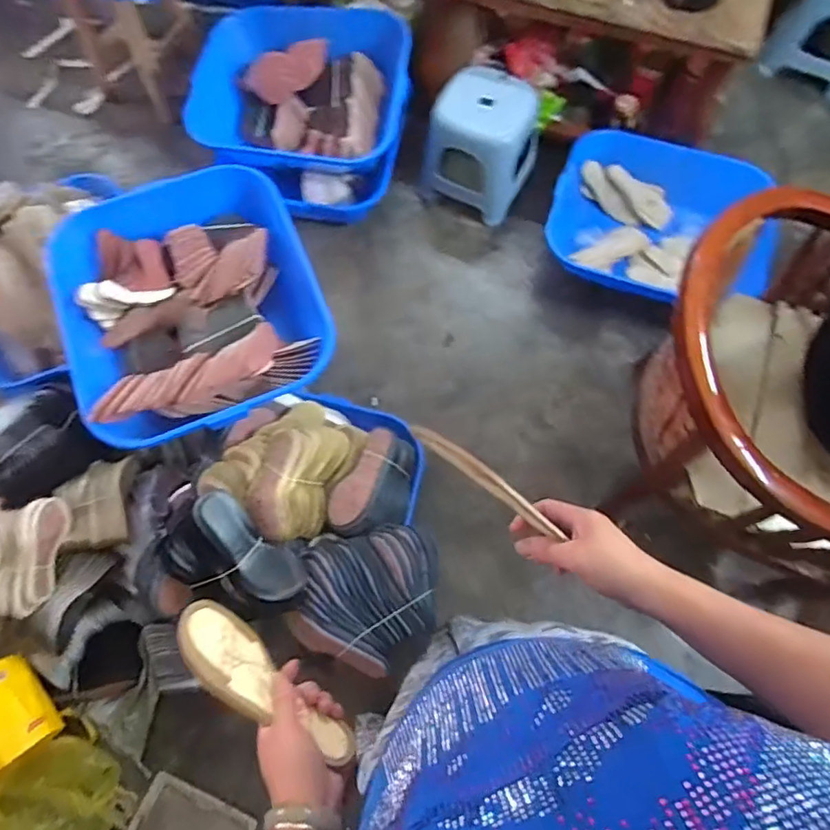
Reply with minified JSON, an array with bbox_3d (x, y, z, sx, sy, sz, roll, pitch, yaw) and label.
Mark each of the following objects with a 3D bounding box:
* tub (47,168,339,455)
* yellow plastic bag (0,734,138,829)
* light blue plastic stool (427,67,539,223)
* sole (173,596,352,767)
[{"bbox_3d":[-0.487,-0.243,1.213,0.524,0.161,0.596,-22,71,-7],"label":"tub"},{"bbox_3d":[-0.755,0.819,1.176,0.245,0.166,0.172,31,74,12],"label":"yellow plastic bag"},{"bbox_3d":[0.205,-0.819,1.678,0.310,0.293,0.301,28,73,11],"label":"light blue plastic stool"},{"bbox_3d":[-0.152,0.269,0.551,0.213,0.074,0.021,37,112,16],"label":"sole"}]

